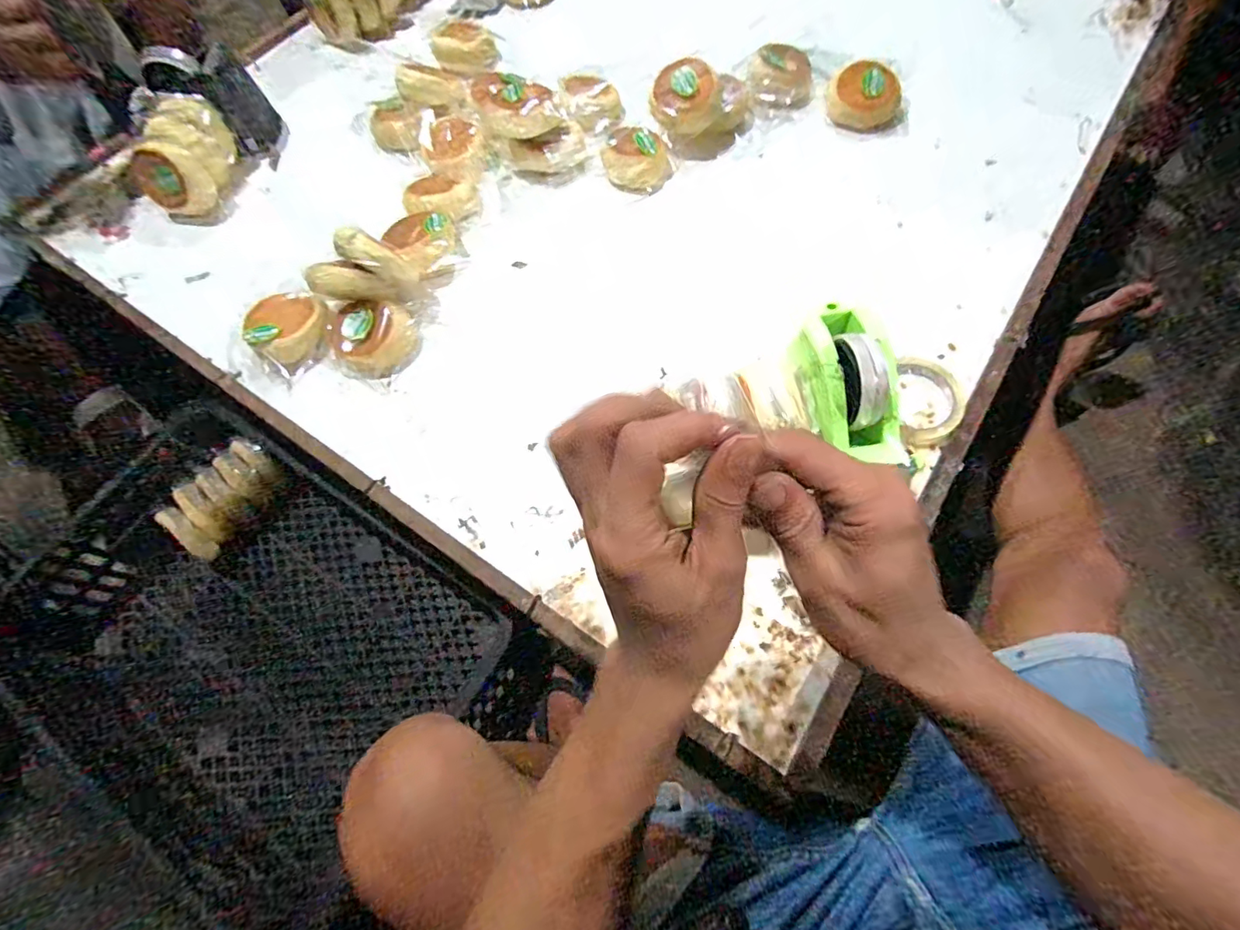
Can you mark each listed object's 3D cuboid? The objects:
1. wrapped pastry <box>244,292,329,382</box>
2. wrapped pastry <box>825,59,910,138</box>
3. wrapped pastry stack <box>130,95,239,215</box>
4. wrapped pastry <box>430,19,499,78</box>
[{"bbox_3d":[-0.370,-0.151,0.589,0.089,0.043,0.089,-41,71,-13],"label":"wrapped pastry"},{"bbox_3d":[0.331,-0.490,0.700,0.109,0.050,0.070,21,70,11],"label":"wrapped pastry"},{"bbox_3d":[-0.576,-0.407,0.691,0.083,0.089,0.131,1,67,3],"label":"wrapped pastry stack"},{"bbox_3d":[-0.231,-0.618,0.778,0.096,0.050,0.064,-18,68,-5],"label":"wrapped pastry"}]

